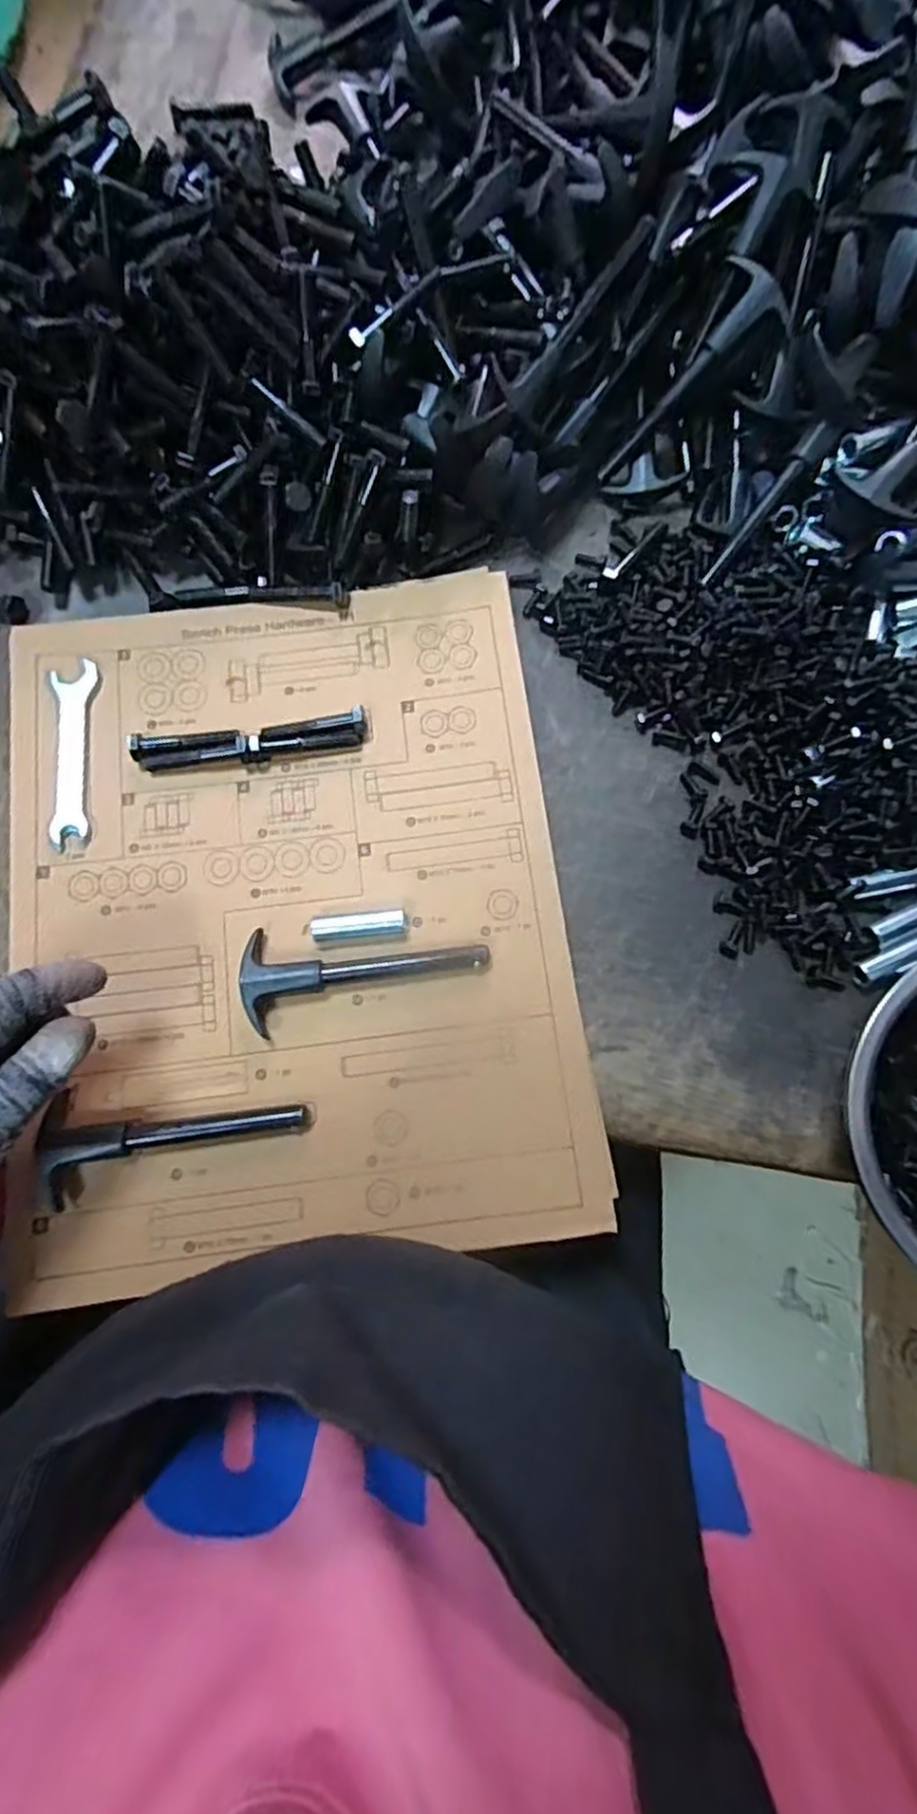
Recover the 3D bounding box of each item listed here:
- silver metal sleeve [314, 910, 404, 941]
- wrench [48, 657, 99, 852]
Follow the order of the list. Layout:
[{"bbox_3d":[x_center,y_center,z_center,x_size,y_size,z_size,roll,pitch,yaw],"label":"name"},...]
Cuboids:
[{"bbox_3d":[-0.054,0.009,0.386,0.049,0.010,0.015,-8,78,0],"label":"silver metal sleeve"},{"bbox_3d":[-0.221,-0.089,0.405,0.023,0.004,0.109,-5,78,0],"label":"wrench"}]

